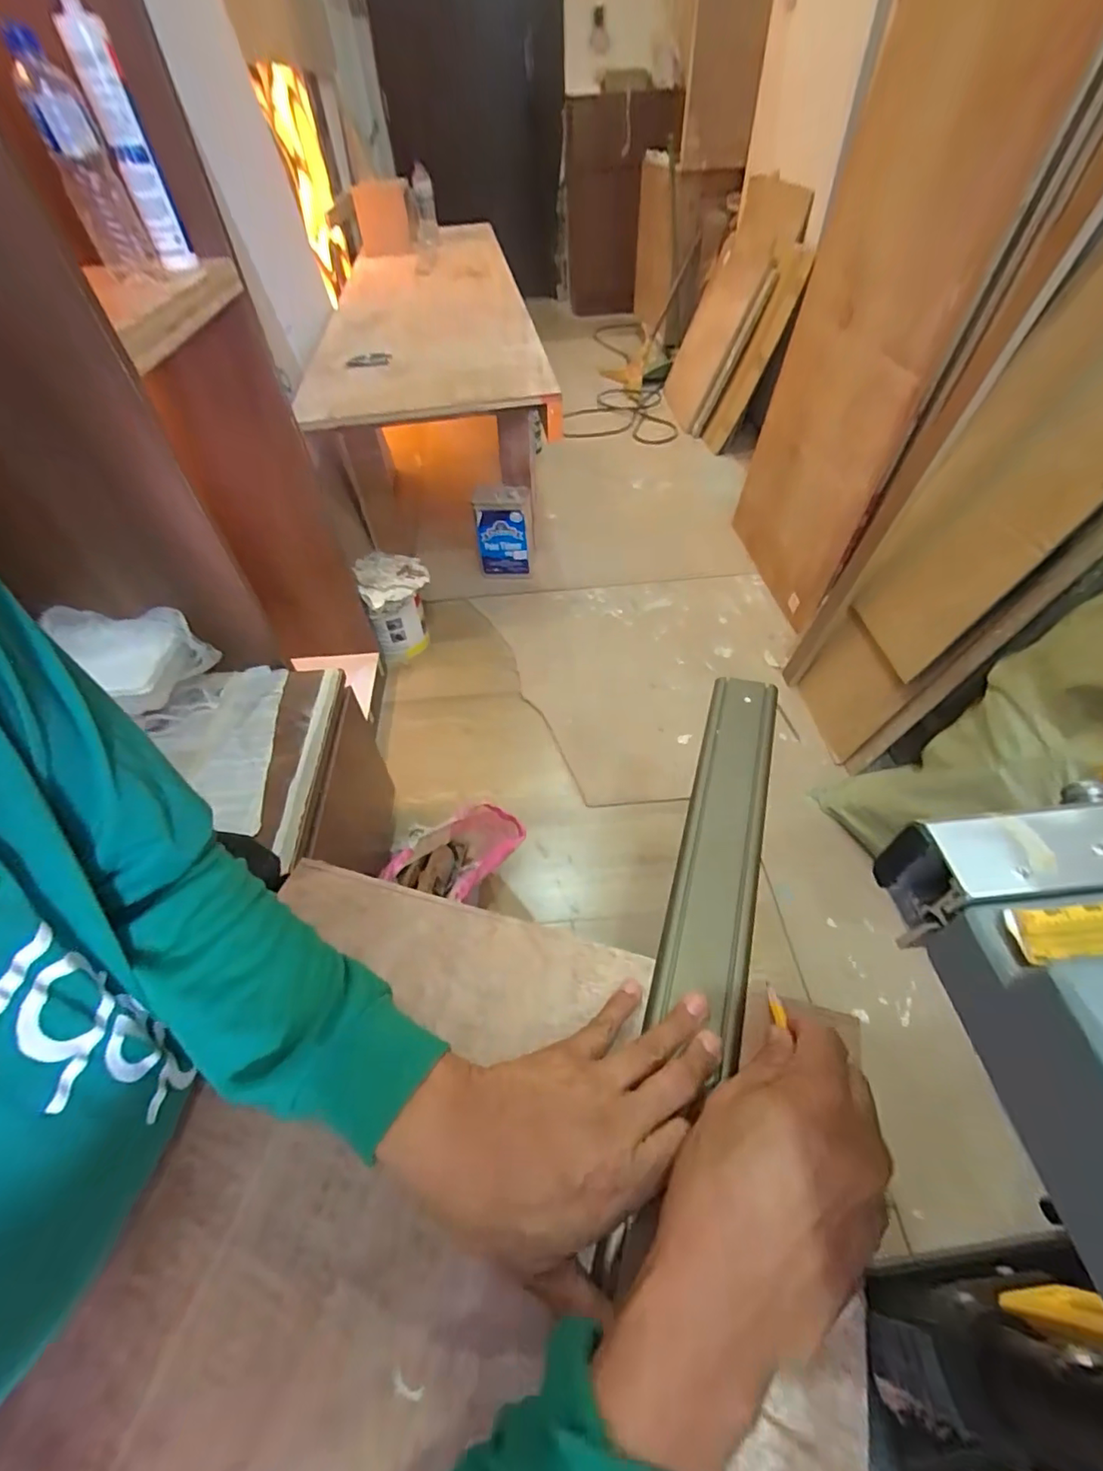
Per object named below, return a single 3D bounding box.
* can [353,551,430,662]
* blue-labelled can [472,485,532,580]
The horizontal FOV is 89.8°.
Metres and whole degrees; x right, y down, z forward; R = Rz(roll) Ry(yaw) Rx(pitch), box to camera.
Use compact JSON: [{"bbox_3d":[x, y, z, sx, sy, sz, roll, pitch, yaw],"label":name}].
[{"bbox_3d":[-0.386,-0.320,1.421,0.165,0.252,0.164,-2,50,2],"label":"can"},{"bbox_3d":[-0.136,-0.594,1.642,0.158,0.253,0.115,4,50,7],"label":"blue-labelled can"}]

